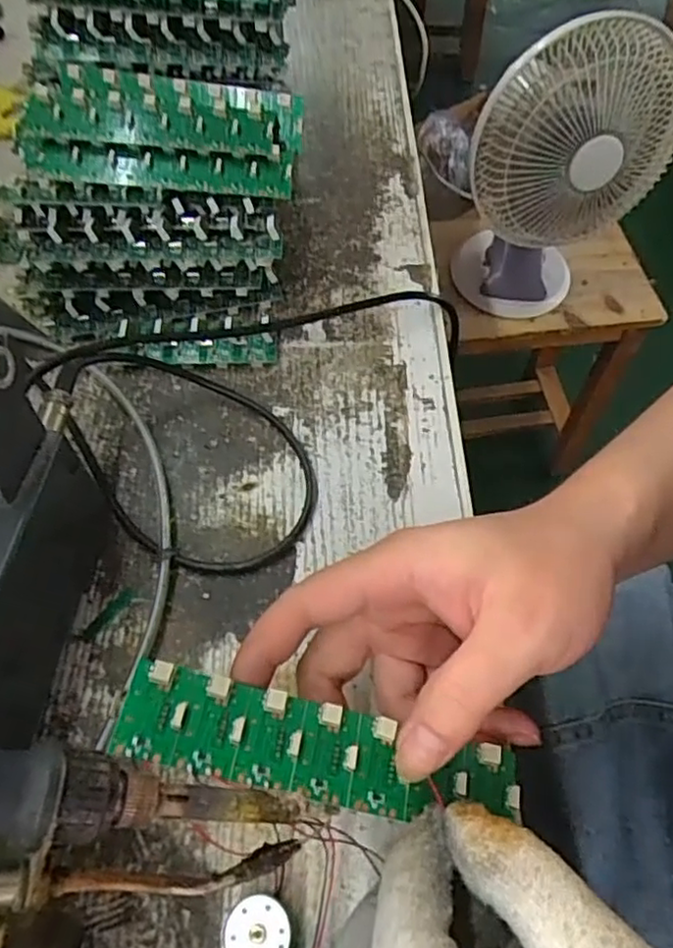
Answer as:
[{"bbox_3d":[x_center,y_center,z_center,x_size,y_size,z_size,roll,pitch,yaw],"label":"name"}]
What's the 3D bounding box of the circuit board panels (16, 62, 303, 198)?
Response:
[{"bbox_3d":[-0.100,-0.197,0.380,0.156,0.017,0.072,2,85,-2],"label":"circuit board panels"}]

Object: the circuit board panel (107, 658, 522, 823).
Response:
[{"bbox_3d":[-0.003,0.093,0.222,0.136,0.006,0.030,16,59,-7],"label":"circuit board panel"}]

